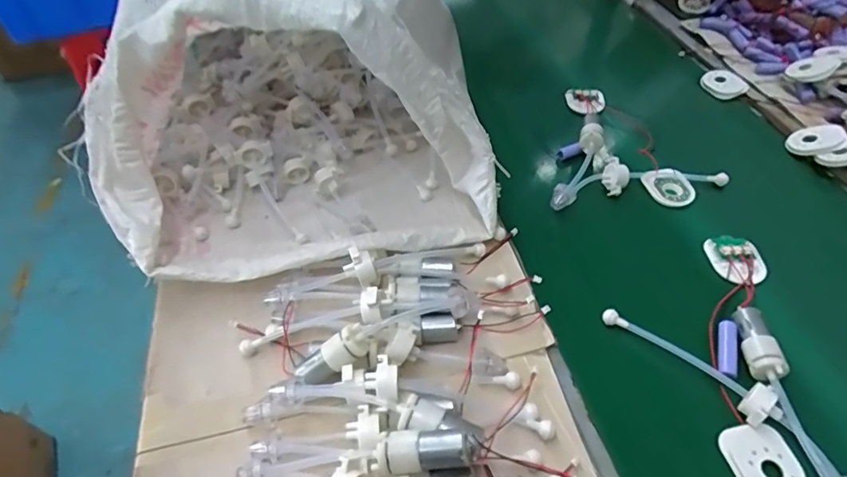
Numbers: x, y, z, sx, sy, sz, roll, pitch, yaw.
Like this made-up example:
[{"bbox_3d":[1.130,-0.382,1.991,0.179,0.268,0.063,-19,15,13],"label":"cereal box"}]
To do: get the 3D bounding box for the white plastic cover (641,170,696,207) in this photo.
[{"bbox_3d":[0.278,-0.059,0.578,0.058,0.017,0.046,17,49,18],"label":"white plastic cover"}]

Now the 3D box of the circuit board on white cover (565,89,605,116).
[{"bbox_3d":[0.221,-0.187,0.695,0.054,0.013,0.047,5,49,7],"label":"circuit board on white cover"}]

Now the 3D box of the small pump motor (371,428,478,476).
[{"bbox_3d":[0.001,0.138,0.332,0.066,0.022,0.025,-3,48,0],"label":"small pump motor"}]

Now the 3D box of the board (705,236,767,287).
[{"bbox_3d":[0.309,0.022,0.502,0.048,0.008,0.062,-10,48,-6],"label":"board"}]

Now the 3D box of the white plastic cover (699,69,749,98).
[{"bbox_3d":[0.421,-0.218,0.718,0.055,0.008,0.060,-16,49,-11],"label":"white plastic cover"}]

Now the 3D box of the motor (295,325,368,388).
[{"bbox_3d":[-0.072,0.095,0.400,0.059,0.025,0.022,-37,49,9],"label":"motor"}]

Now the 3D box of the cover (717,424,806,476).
[{"bbox_3d":[0.249,0.164,0.371,0.045,0.009,0.056,-11,49,-8],"label":"cover"}]

